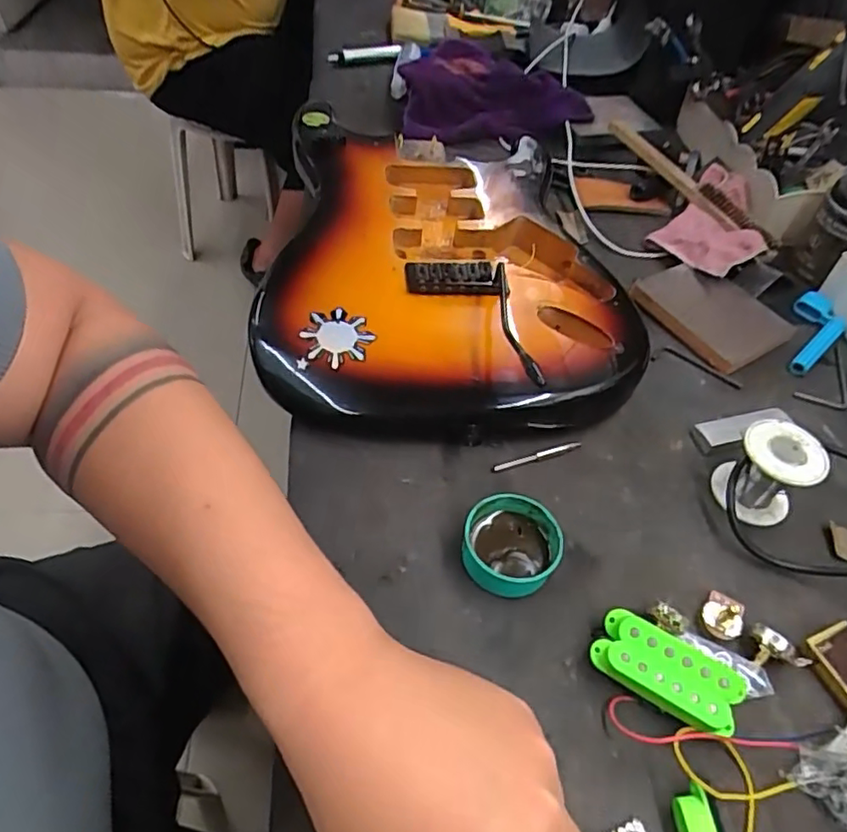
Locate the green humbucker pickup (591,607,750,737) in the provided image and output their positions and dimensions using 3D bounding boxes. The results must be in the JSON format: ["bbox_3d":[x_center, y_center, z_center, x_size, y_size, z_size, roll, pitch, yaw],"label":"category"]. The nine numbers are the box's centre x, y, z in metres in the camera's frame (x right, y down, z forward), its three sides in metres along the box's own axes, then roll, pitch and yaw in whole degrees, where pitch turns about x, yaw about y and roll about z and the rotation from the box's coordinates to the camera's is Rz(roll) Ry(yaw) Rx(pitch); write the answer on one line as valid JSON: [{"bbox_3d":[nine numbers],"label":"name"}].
[{"bbox_3d":[0.137,0.147,0.349,0.080,0.024,0.039,26,53,15],"label":"green humbucker pickup"}]

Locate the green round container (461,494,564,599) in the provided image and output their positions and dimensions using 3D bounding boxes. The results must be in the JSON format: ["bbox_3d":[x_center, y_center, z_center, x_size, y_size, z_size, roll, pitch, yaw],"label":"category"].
[{"bbox_3d":[0.055,0.083,0.392,0.059,0.028,0.062,3,50,-3],"label":"green round container"}]

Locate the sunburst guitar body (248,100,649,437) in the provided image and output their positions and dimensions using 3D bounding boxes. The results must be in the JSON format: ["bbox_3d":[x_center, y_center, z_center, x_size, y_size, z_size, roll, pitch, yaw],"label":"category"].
[{"bbox_3d":[0.002,-0.152,0.560,0.301,0.057,0.407,-4,51,-9],"label":"sunburst guitar body"}]

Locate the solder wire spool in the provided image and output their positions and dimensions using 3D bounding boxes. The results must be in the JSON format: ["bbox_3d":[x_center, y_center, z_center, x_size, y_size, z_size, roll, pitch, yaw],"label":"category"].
[{"bbox_3d":[0.240,0.039,0.428,0.052,0.055,0.051,3,50,-3],"label":"solder wire spool"}]

